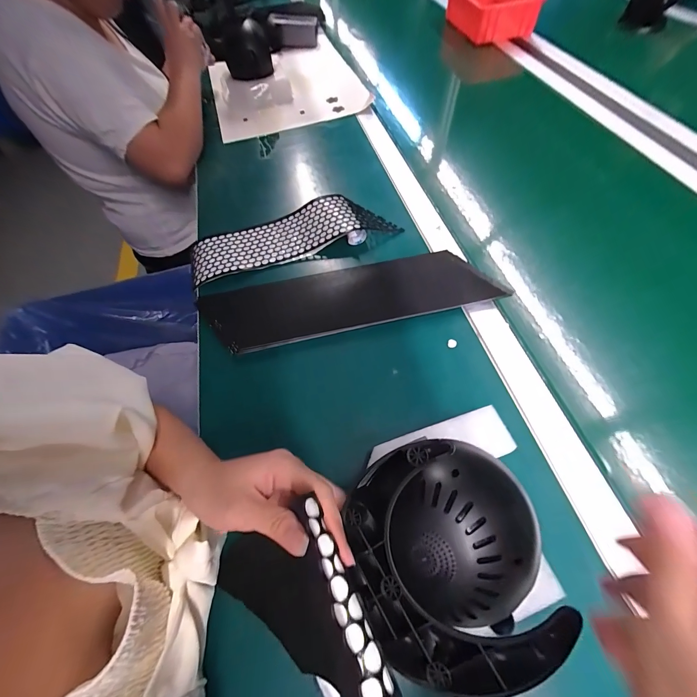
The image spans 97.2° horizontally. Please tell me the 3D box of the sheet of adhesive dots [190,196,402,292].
[{"bbox_3d":[-0.088,-0.179,0.474,0.312,0.022,0.097,-15,60,-5],"label":"sheet of adhesive dots"}]

